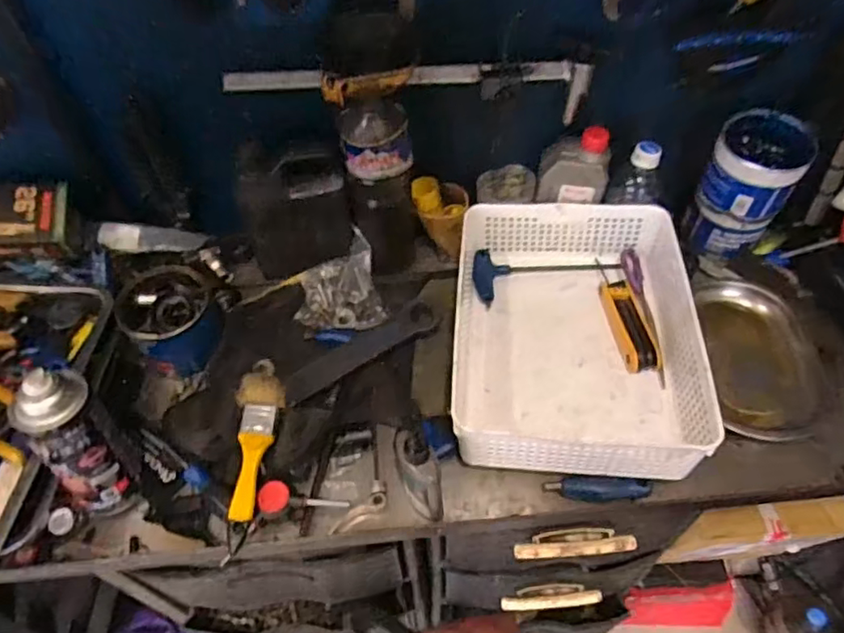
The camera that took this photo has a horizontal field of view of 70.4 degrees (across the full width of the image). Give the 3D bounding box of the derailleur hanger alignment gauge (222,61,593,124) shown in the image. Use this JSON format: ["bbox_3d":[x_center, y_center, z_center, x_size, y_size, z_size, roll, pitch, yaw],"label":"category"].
[{"bbox_3d":[-0.009,-0.241,0.655,0.390,0.076,0.018,-6,53,-3],"label":"derailleur hanger alignment gauge"}]

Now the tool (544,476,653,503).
[{"bbox_3d":[0.177,0.173,0.600,0.100,0.032,0.016,3,53,4],"label":"tool"}]

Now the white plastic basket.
[{"bbox_3d":[0.163,0.013,0.672,0.247,0.088,0.328,4,53,5],"label":"white plastic basket"}]

